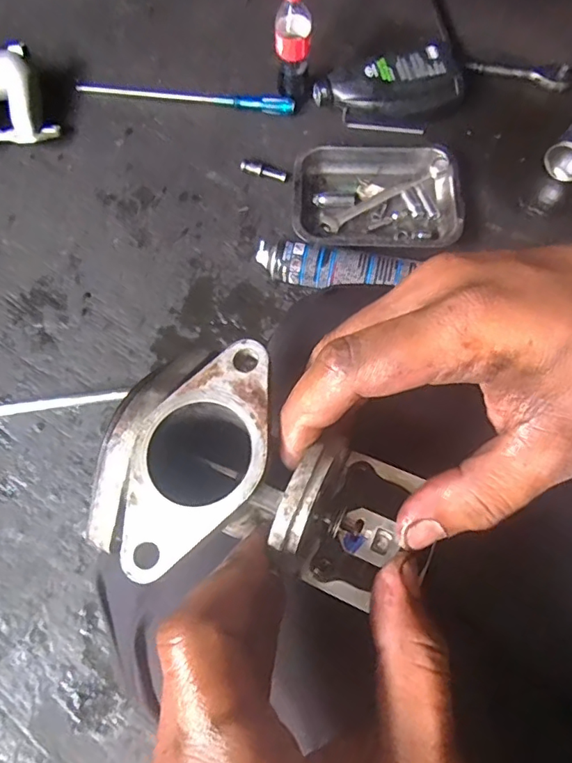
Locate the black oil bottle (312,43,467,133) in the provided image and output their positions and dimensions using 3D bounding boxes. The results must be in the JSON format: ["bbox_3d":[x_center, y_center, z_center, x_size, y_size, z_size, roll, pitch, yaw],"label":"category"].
[{"bbox_3d":[0.176,-0.478,0.855,0.240,0.058,0.118,-15,74,-2],"label":"black oil bottle"}]

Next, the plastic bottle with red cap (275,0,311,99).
[{"bbox_3d":[0.012,-0.530,0.808,0.058,0.189,0.057,-4,74,1],"label":"plastic bottle with red cap"}]

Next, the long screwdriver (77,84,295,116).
[{"bbox_3d":[-0.178,-0.505,0.900,0.392,0.024,0.027,10,75,5],"label":"long screwdriver"}]

